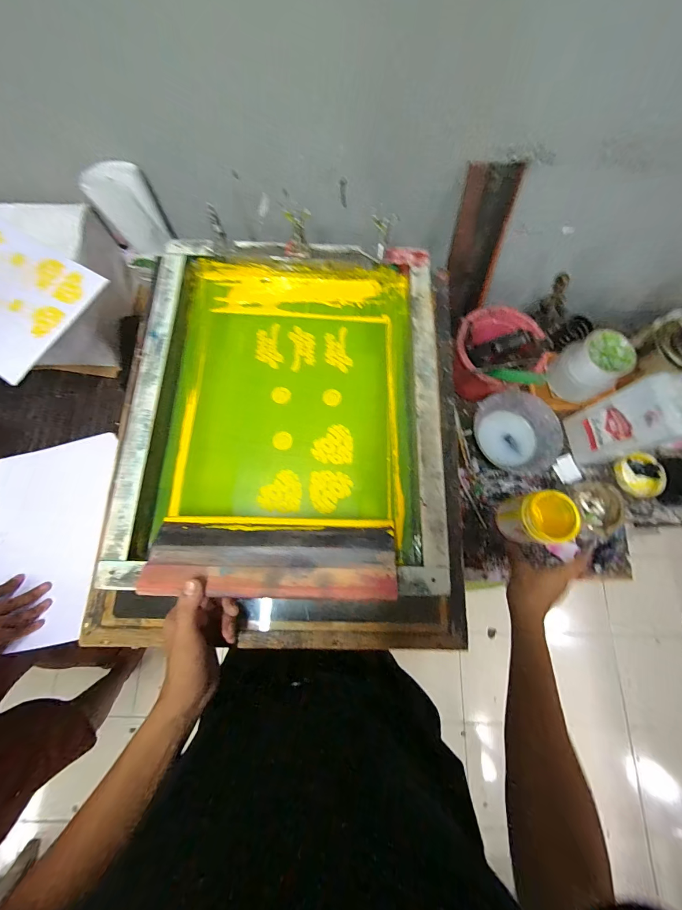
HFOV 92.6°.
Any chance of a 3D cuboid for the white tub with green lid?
[{"bbox_3d":[0.449,-0.158,0.594,0.090,0.093,0.104,-31,78,-10],"label":"white tub with green lid"}]

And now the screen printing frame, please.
[{"bbox_3d":[-0.069,-0.082,0.462,0.408,0.048,0.487,2,75,-1],"label":"screen printing frame"}]

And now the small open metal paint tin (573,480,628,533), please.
[{"bbox_3d":[0.464,0.096,0.600,0.080,0.046,0.095,-4,75,-3],"label":"small open metal paint tin"}]

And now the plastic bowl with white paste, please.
[{"bbox_3d":[0.329,-0.042,0.624,0.142,0.064,0.148,0,75,-2],"label":"plastic bowl with white paste"}]

